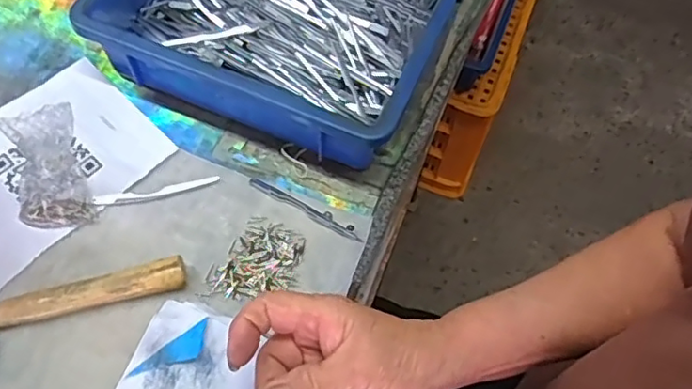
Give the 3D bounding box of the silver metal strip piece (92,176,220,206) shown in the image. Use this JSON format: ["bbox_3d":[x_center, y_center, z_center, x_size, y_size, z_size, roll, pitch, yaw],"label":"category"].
[{"bbox_3d":[-0.160,-0.002,0.511,0.103,0.004,0.011,-11,62,-10],"label":"silver metal strip piece"}]

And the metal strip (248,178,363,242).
[{"bbox_3d":[-0.034,0.012,0.506,0.109,0.010,0.011,29,63,12],"label":"metal strip"}]

